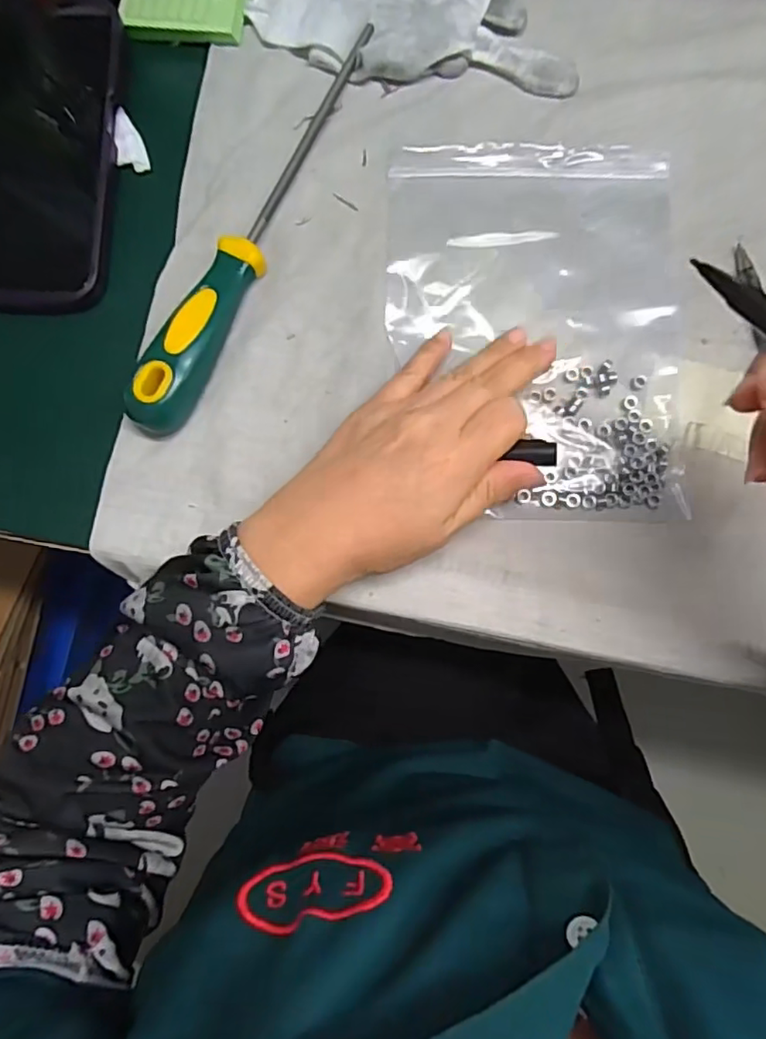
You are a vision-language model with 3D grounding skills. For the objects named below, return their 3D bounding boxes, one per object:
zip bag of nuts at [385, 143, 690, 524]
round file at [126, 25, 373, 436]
[{"bbox_3d":[0.075,-0.101,0.299,0.146,0.007,0.199,2,83,2],"label":"zip bag of nuts"},{"bbox_3d":[-0.065,-0.156,0.300,0.024,0.026,0.245,24,84,5],"label":"round file"}]

